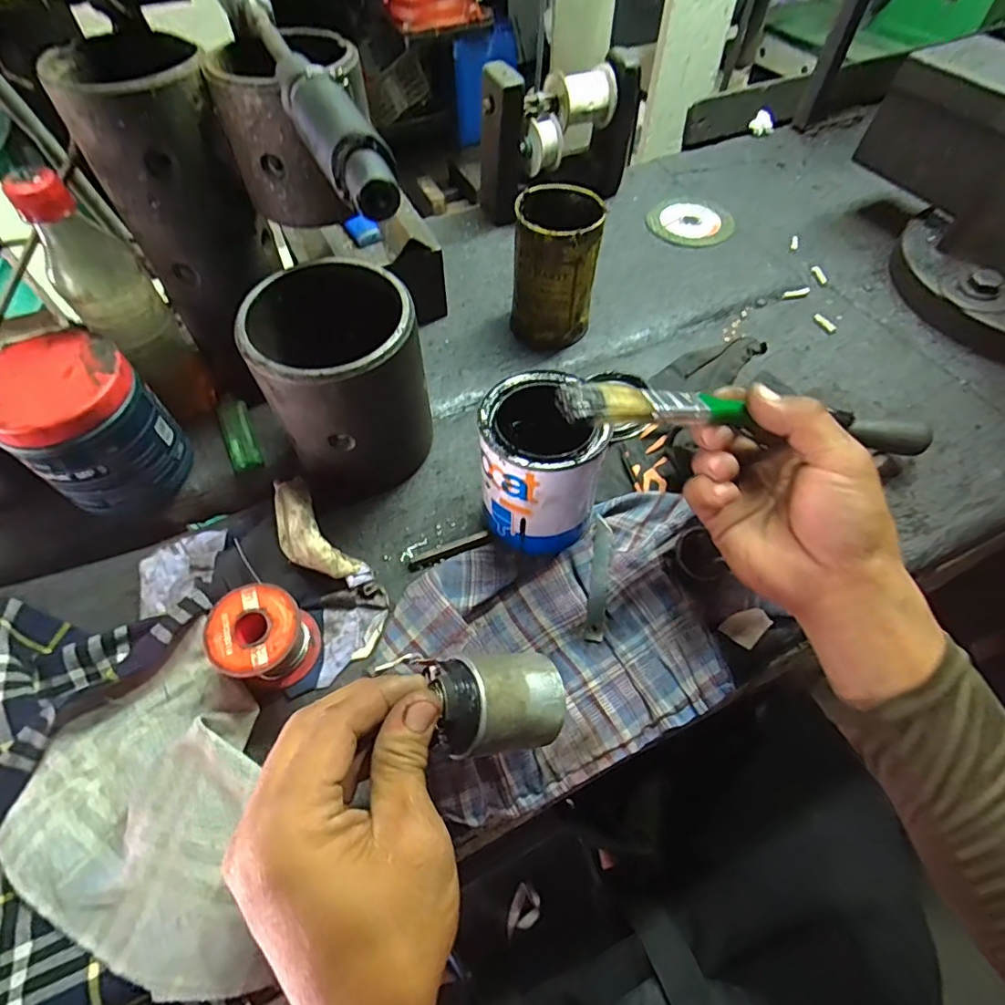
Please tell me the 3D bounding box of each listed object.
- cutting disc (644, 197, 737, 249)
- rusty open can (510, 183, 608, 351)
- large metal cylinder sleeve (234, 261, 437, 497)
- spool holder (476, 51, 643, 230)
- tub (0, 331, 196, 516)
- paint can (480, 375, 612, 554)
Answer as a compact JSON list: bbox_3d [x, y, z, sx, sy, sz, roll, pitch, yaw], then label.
[{"bbox_3d":[0.220,-0.329,0.619,0.096,0.004,0.105,0,58,-1],"label":"cutting disc"},{"bbox_3d":[0.046,-0.206,0.476,0.069,0.113,0.076,4,58,1],"label":"rusty open can"},{"bbox_3d":[-0.112,-0.085,0.390,0.110,0.134,0.109,0,58,-1],"label":"large metal cylinder sleeve"},{"bbox_3d":[0.060,-0.388,0.573,0.179,0.140,0.053,-23,61,-15],"label":"spool holder"},{"bbox_3d":[-0.290,-0.052,0.381,0.086,0.101,0.083,0,58,-1],"label":"tub"},{"bbox_3d":[0.027,-0.027,0.366,0.079,0.109,0.085,0,58,-1],"label":"paint can"}]

